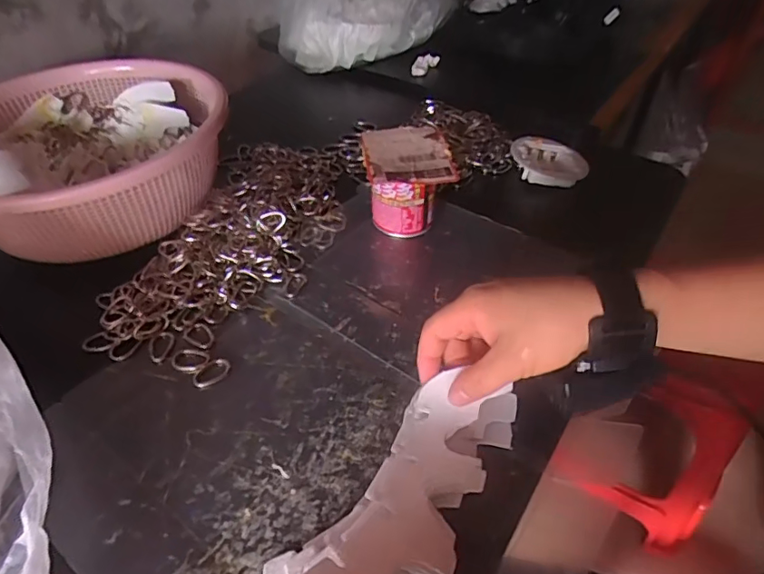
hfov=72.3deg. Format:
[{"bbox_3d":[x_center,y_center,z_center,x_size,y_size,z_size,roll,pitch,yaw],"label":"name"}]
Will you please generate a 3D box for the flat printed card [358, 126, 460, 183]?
[{"bbox_3d":[0.024,-0.126,0.492,0.080,0.010,0.095,-5,45,-5],"label":"flat printed card"}]

